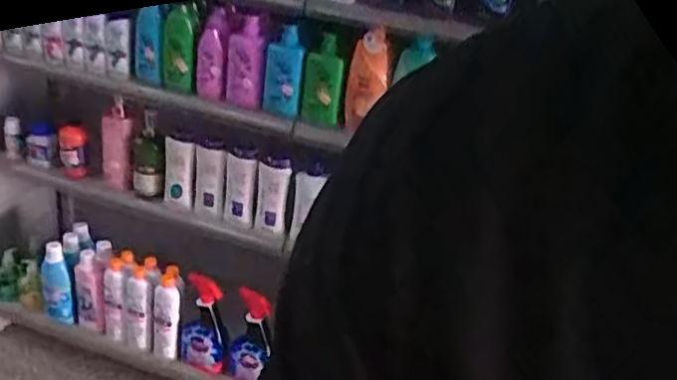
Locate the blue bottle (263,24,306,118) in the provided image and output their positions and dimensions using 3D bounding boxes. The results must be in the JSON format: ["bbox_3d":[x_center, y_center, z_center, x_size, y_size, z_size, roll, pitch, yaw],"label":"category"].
[{"bbox_3d":[-0.140,-0.304,1.733,0.102,0.068,0.263,5,64,-5],"label":"blue bottle"}]

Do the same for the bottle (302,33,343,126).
[{"bbox_3d":[-0.038,-0.284,1.725,0.095,0.077,0.243,6,66,-3],"label":"bottle"}]

